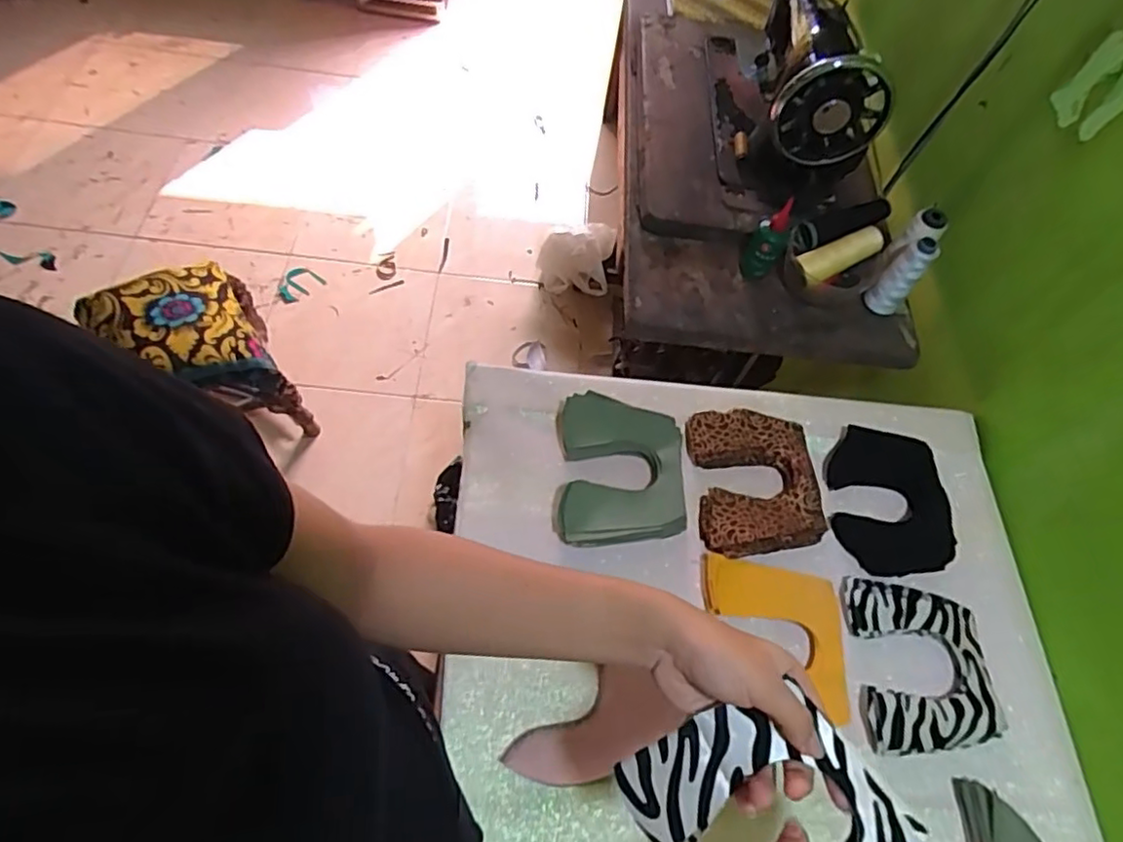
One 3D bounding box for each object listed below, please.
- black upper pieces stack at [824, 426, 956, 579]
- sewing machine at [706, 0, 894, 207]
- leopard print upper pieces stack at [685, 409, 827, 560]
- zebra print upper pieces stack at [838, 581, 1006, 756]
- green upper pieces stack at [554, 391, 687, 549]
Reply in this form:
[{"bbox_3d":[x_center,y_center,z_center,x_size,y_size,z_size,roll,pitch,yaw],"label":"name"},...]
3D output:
[{"bbox_3d":[0.355,0.084,0.690,0.121,0.019,0.159,-3,61,-6],"label":"black upper pieces stack"},{"bbox_3d":[0.318,-0.504,0.891,0.183,0.194,0.365,6,61,-4],"label":"sewing machine"},{"bbox_3d":[0.205,0.064,0.683,0.131,0.029,0.155,-6,62,-7],"label":"leopard print upper pieces stack"},{"bbox_3d":[0.344,0.229,0.604,0.133,0.019,0.154,1,61,-3],"label":"zebra print upper pieces stack"},{"bbox_3d":[0.063,0.050,0.659,0.132,0.036,0.159,3,61,-3],"label":"green upper pieces stack"}]

